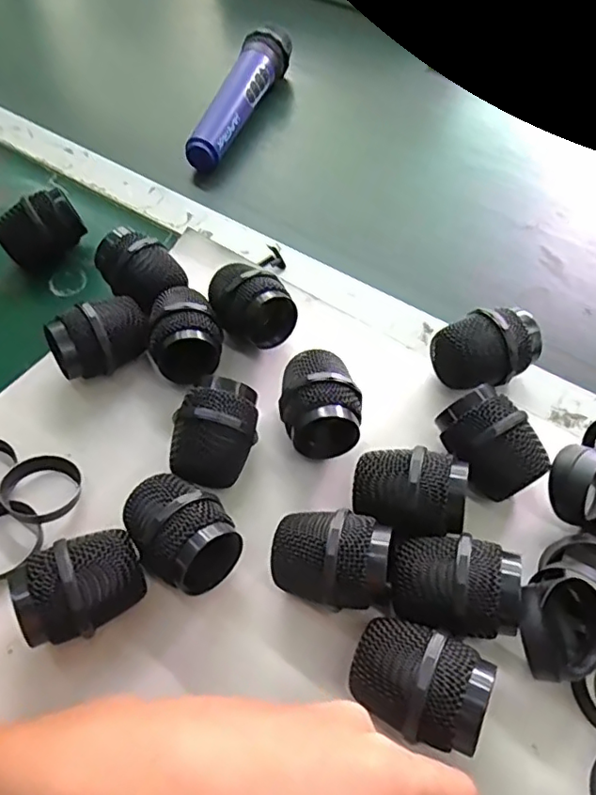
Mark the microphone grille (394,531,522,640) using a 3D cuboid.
[{"bbox_3d":[0.075,0.096,0.282,0.058,0.050,0.041,3,56,2],"label":"microphone grille"}]

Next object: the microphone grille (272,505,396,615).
[{"bbox_3d":[0.016,0.085,0.289,0.057,0.048,0.044,5,56,4],"label":"microphone grille"}]

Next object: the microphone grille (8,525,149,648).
[{"bbox_3d":[-0.108,0.096,0.288,0.058,0.051,0.040,-22,59,-14],"label":"microphone grille"}]

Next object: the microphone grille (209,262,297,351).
[{"bbox_3d":[-0.033,-0.061,0.384,0.044,0.049,0.059,-30,61,-18],"label":"microphone grille"}]

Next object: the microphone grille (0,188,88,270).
[{"bbox_3d":[-0.196,-0.127,0.432,0.037,0.049,0.053,34,63,21],"label":"microphone grille"}]

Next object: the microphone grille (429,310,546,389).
[{"bbox_3d":[0.117,-0.026,0.358,0.064,0.049,0.043,-30,61,-18],"label":"microphone grille"}]

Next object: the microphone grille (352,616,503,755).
[{"bbox_3d":[0.053,0.131,0.259,0.057,0.049,0.043,24,60,16],"label":"microphone grille"}]

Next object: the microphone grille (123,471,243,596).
[{"bbox_3d":[-0.062,0.072,0.301,0.060,0.046,0.045,39,65,23],"label":"microphone grille"}]

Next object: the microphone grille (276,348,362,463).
[{"bbox_3d":[0.013,0.003,0.342,0.045,0.048,0.060,-8,56,-5],"label":"microphone grille"}]

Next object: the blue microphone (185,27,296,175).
[{"bbox_3d":[-0.055,-0.294,0.547,0.036,0.047,0.185,18,58,12],"label":"blue microphone"}]

